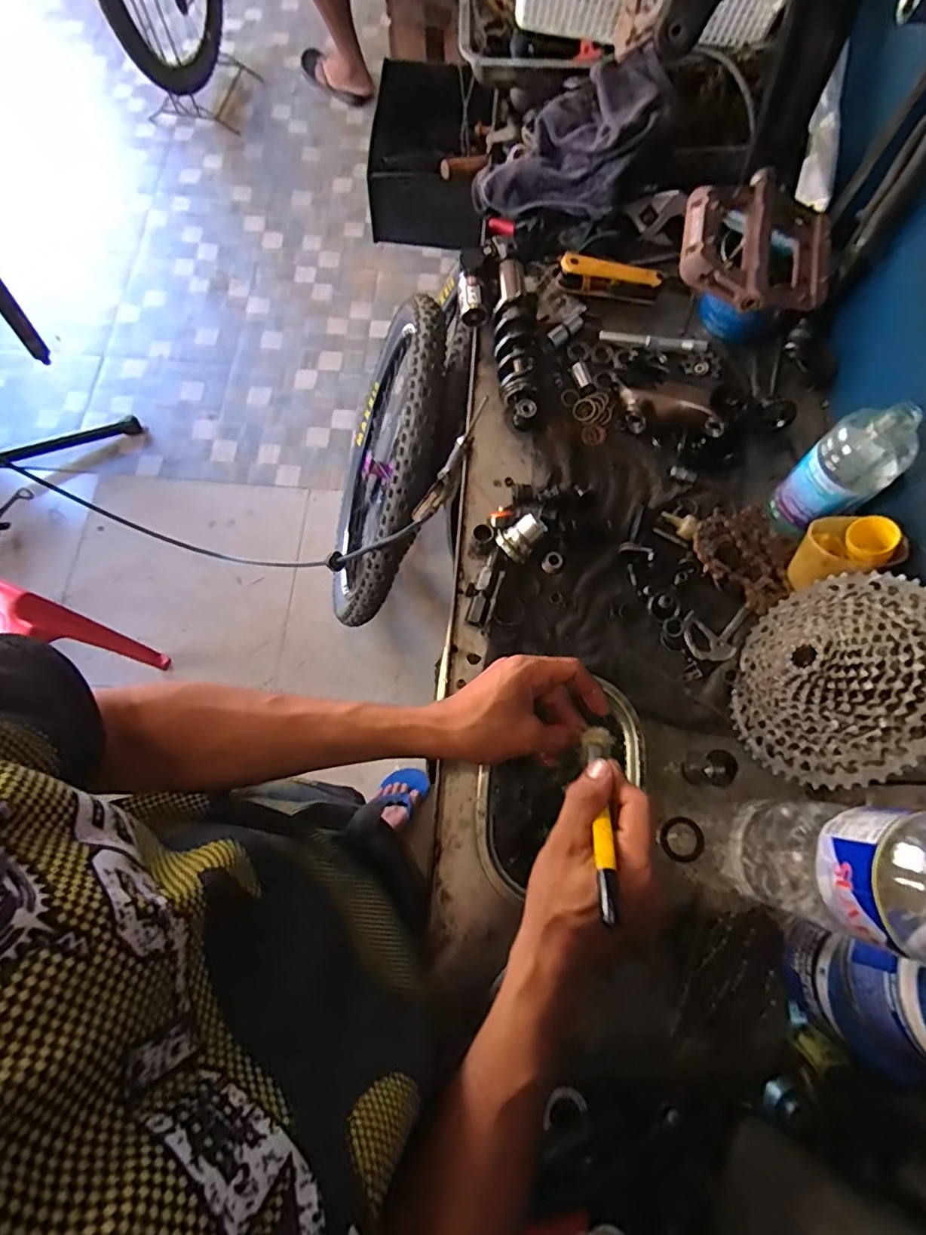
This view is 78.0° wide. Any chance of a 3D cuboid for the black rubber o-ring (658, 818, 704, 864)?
[{"bbox_3d":[0.213,0.216,0.554,0.041,0.008,0.042,0,73,1],"label":"black rubber o-ring"}]

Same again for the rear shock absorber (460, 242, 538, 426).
[{"bbox_3d":[0.039,-0.330,0.683,0.078,0.057,0.213,-3,73,0],"label":"rear shock absorber"}]

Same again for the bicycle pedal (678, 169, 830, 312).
[{"bbox_3d":[0.216,-0.279,0.422,0.109,0.028,0.102,8,73,3],"label":"bicycle pedal"}]

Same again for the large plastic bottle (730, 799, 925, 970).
[{"bbox_3d":[0.276,0.175,0.388,0.088,0.288,0.085,0,73,1],"label":"large plastic bottle"}]

